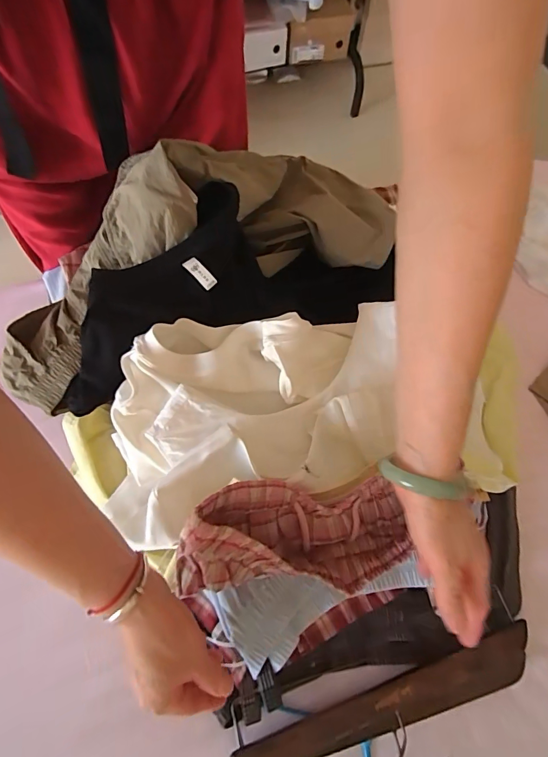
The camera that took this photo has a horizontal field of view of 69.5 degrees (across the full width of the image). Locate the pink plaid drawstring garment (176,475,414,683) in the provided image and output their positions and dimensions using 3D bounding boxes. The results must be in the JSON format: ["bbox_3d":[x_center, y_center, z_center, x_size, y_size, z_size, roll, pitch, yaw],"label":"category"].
[{"bbox_3d":[0.029,0.187,0.387,0.245,0.121,0.157,-1,69,-3],"label":"pink plaid drawstring garment"}]

